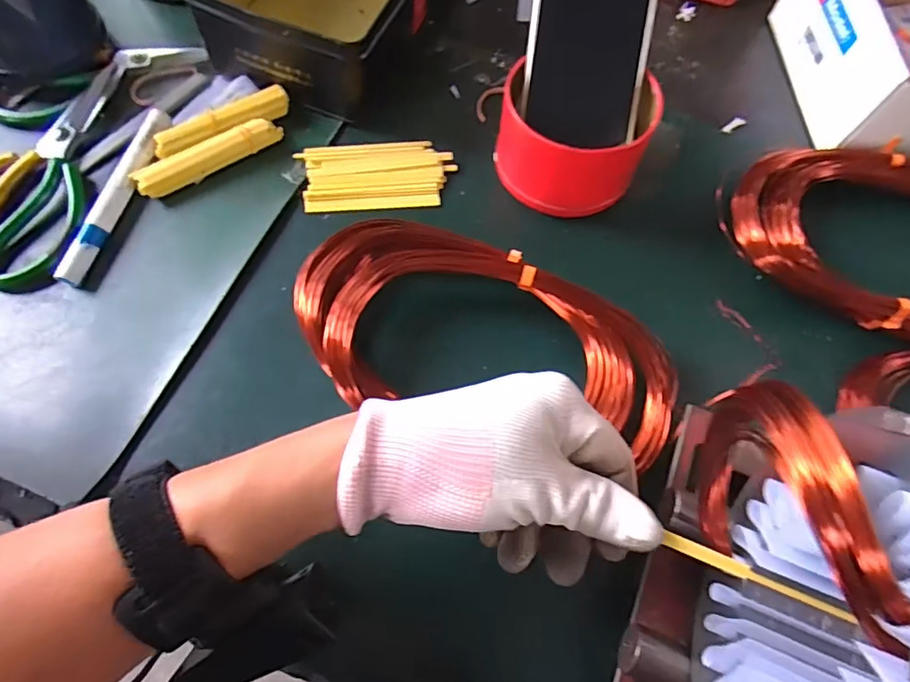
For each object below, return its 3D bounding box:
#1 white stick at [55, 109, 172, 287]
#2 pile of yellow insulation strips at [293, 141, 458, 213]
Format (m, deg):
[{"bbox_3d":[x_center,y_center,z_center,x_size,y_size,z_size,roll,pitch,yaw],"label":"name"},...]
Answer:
[{"bbox_3d":[-0.237,-0.104,0.363,0.018,0.018,0.143,12,69,4],"label":"white stick"},{"bbox_3d":[-0.057,-0.125,0.384,0.108,0.006,0.057,-6,69,-3],"label":"pile of yellow insulation strips"}]

